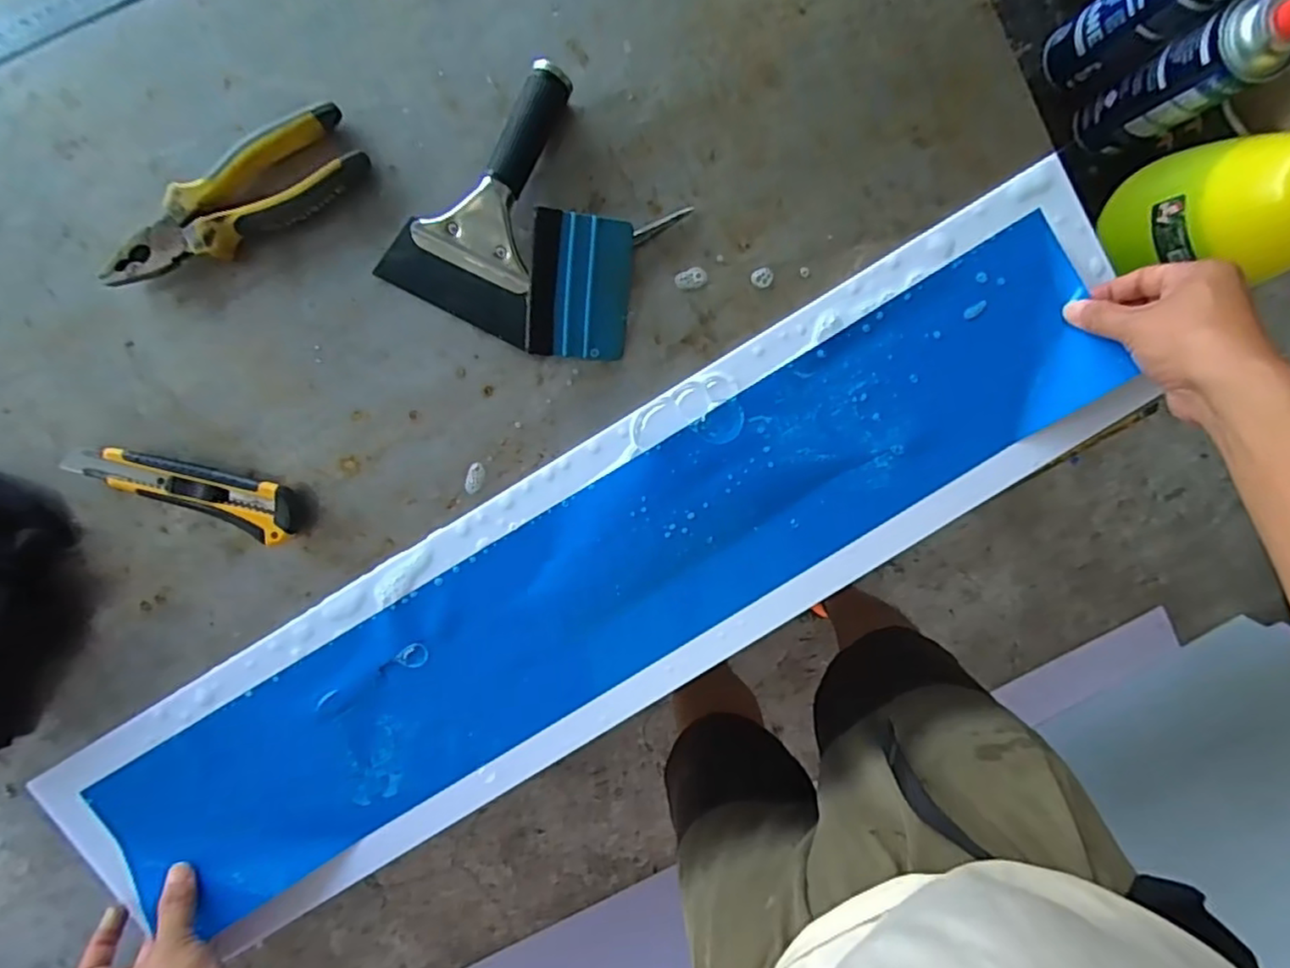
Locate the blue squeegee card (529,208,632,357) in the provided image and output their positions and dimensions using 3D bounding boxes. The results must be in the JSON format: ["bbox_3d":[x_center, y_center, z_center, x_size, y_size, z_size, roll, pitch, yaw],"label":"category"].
[{"bbox_3d":[-0.045,-0.139,0.466,0.072,0.004,0.097,0,106,-20],"label":"blue squeegee card"}]

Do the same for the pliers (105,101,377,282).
[{"bbox_3d":[-0.283,-0.191,0.448,0.186,0.027,0.056,-30,98,0],"label":"pliers"}]

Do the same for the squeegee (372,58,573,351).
[{"bbox_3d":[-0.100,-0.201,0.455,0.114,0.034,0.177,26,95,-7],"label":"squeegee"}]

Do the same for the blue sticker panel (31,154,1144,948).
[{"bbox_3d":[-0.034,0.062,0.494,0.846,0.019,0.205,-32,97,1],"label":"blue sticker panel"}]

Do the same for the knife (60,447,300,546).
[{"bbox_3d":[-0.333,0.003,0.468,0.161,0.026,0.039,15,96,-6],"label":"knife"}]

